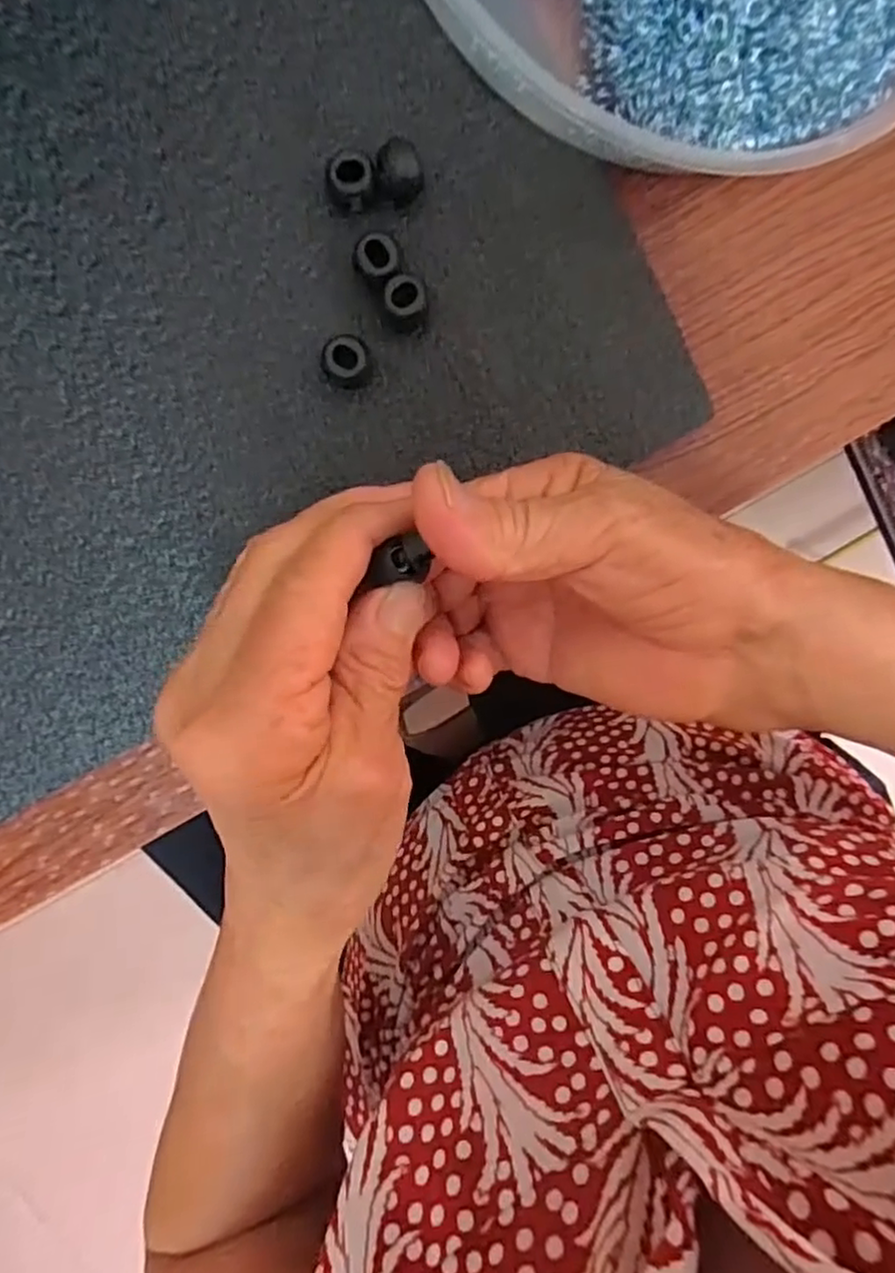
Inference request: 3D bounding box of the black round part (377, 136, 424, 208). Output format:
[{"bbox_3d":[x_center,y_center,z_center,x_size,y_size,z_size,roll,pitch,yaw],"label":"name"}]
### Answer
[{"bbox_3d":[-0.016,-0.159,0.228,0.015,0.017,0.016,0,99,-3],"label":"black round part"}]

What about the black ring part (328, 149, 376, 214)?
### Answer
[{"bbox_3d":[-0.033,-0.157,0.229,0.016,0.015,0.015,0,99,-3],"label":"black ring part"}]

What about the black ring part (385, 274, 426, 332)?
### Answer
[{"bbox_3d":[-0.015,-0.119,0.235,0.014,0.014,0.015,0,99,-3],"label":"black ring part"}]

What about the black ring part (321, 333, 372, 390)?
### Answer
[{"bbox_3d":[-0.036,-0.099,0.237,0.017,0.013,0.016,-7,99,-2],"label":"black ring part"}]

